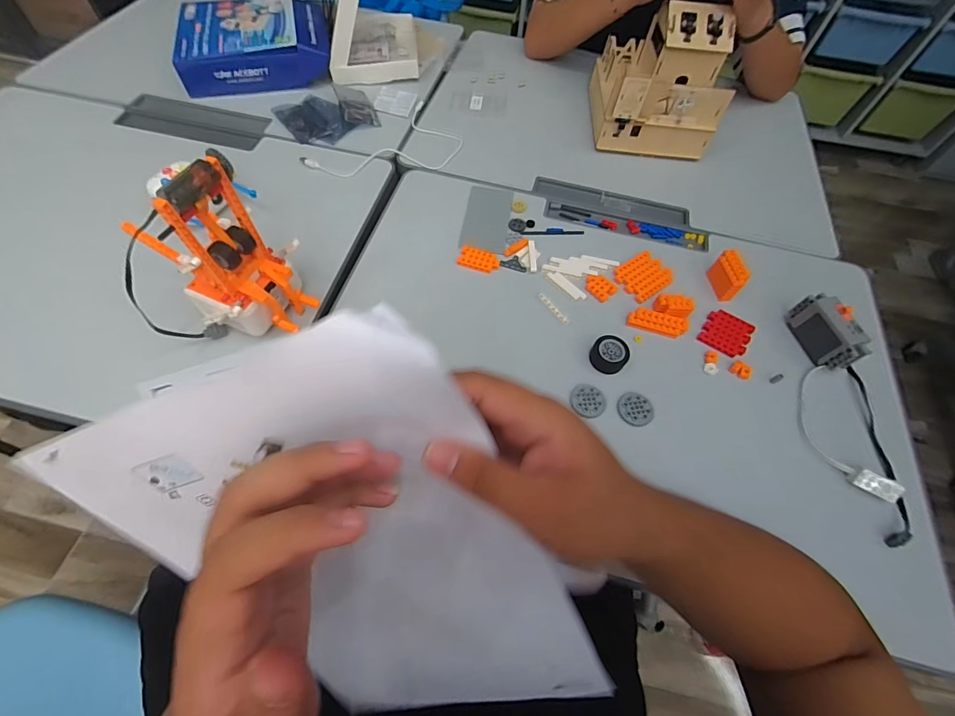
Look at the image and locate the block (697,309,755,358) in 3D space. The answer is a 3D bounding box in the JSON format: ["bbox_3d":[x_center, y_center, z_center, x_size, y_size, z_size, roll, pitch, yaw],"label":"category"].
[{"bbox_3d":[0.315,-0.032,0.524,0.054,0.011,0.062,32,63,14],"label":"block"}]

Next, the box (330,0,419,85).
[{"bbox_3d":[-0.187,-0.623,0.727,0.153,0.180,0.210,-3,61,-5],"label":"box"}]

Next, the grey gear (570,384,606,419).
[{"bbox_3d":[0.126,0.048,0.473,0.039,0.010,0.038,1,60,-3],"label":"grey gear"}]

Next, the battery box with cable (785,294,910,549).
[{"bbox_3d":[0.412,0.050,0.449,0.083,0.052,0.274,9,60,2],"label":"battery box with cable"}]

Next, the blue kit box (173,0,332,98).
[{"bbox_3d":[-0.399,-0.573,0.756,0.248,0.069,0.234,-10,61,-9],"label":"blue kit box"}]

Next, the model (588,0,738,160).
[{"bbox_3d":[0.293,-0.454,0.672,0.174,0.159,0.184,5,60,-1],"label":"model"}]

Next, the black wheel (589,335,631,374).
[{"bbox_3d":[0.157,-0.005,0.491,0.041,0.018,0.042,1,60,-3],"label":"black wheel"}]

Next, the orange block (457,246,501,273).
[{"bbox_3d":[0.002,-0.133,0.563,0.056,0.004,0.036,17,61,7],"label":"orange block"}]

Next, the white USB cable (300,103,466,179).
[{"bbox_3d":[-0.135,-0.327,0.656,0.141,0.006,0.239,41,66,18],"label":"white USB cable"}]

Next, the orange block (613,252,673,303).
[{"bbox_3d":[0.224,-0.112,0.559,0.071,0.008,0.061,-33,67,-20],"label":"orange block"}]

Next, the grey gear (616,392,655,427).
[{"bbox_3d":[0.178,0.057,0.468,0.038,0.010,0.038,14,60,4],"label":"grey gear"}]

